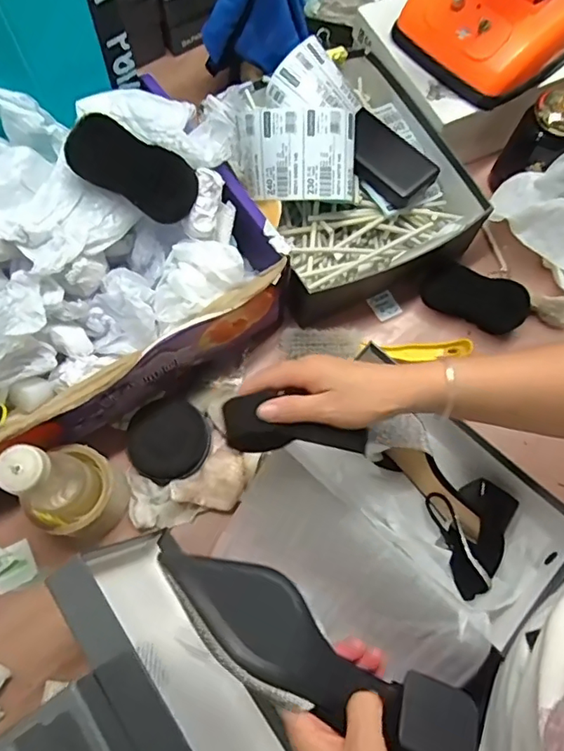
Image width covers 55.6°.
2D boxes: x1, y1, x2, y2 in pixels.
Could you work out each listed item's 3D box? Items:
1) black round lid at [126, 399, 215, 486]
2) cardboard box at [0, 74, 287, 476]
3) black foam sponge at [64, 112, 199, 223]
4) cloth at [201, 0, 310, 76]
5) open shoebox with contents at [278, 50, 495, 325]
[{"bbox_3d":[-0.129,0.074,0.611,0.091,0.013,0.091,2,84,-17],"label":"black round lid"},{"bbox_3d":[-0.236,-0.098,0.574,0.420,0.211,0.281,-32,75,-12],"label":"cardboard box"},{"bbox_3d":[-0.144,-0.199,0.523,0.123,0.033,0.065,26,85,-10],"label":"black foam sponge"},{"bbox_3d":[-0.033,-0.464,0.688,0.127,0.117,0.071,13,71,2],"label":"cloth"},{"bbox_3d":[0.073,-0.244,0.696,0.263,0.086,0.298,-26,74,-11],"label":"open shoebox with contents"}]

